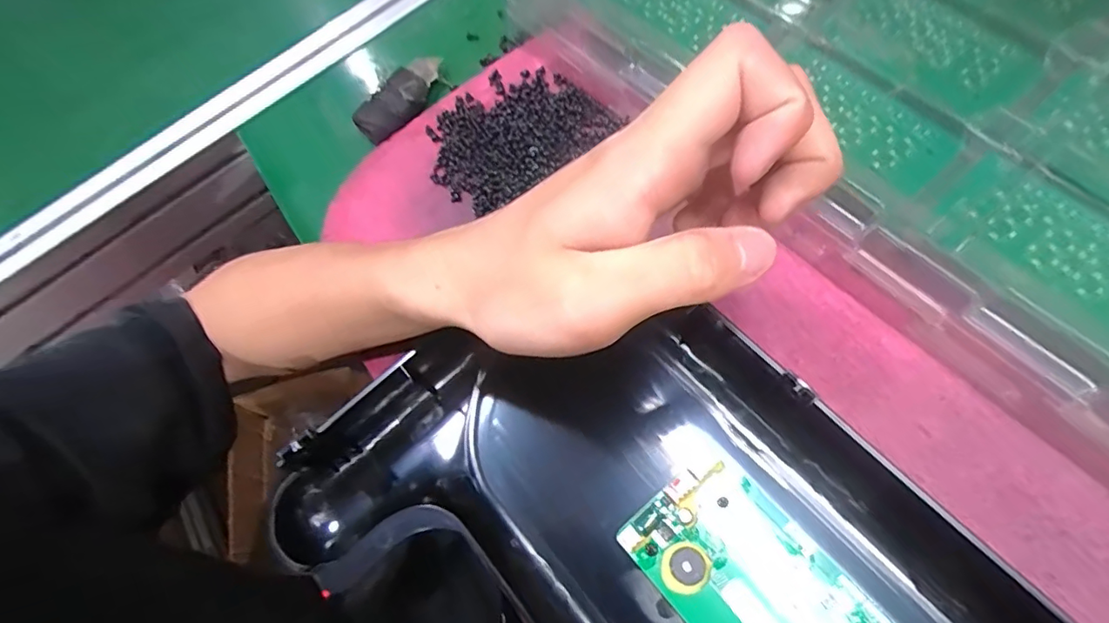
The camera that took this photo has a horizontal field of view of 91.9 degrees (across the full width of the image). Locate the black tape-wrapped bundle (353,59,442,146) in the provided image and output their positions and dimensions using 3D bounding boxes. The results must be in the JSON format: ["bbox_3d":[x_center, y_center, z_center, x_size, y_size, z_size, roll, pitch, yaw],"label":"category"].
[{"bbox_3d":[-0.098,-0.142,0.355,0.028,0.024,0.068,33,70,19],"label":"black tape-wrapped bundle"}]

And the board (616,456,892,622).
[{"bbox_3d":[0.082,0.112,0.214,0.059,0.012,0.103,-38,67,-15],"label":"board"}]

